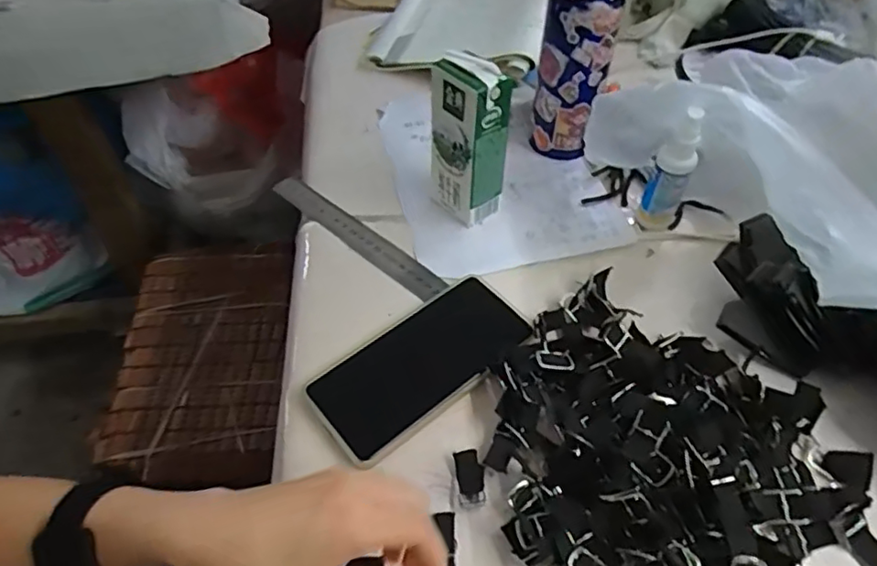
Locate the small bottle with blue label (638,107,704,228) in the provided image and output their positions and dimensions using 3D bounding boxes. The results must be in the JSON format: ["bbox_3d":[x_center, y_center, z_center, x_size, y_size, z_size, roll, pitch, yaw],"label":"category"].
[{"bbox_3d":[0.192,-0.091,0.496,0.030,0.113,0.025,25,54,20],"label":"small bottle with blue label"}]

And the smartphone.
[{"bbox_3d":[-0.012,0.058,0.443,0.161,0.011,0.080,-34,58,-25],"label":"smartphone"}]

